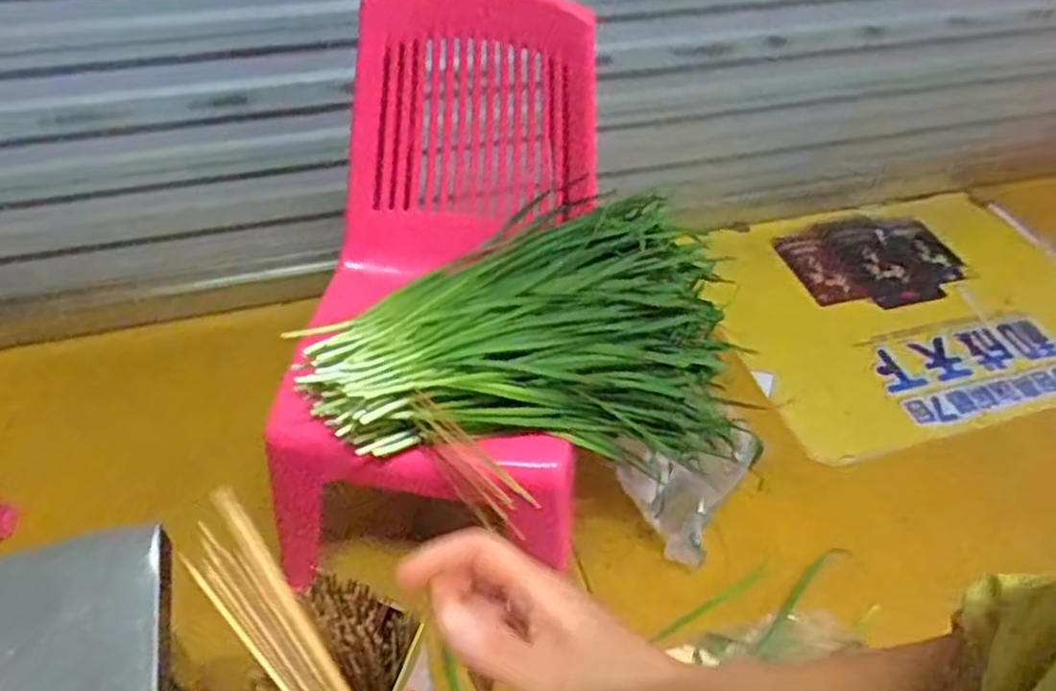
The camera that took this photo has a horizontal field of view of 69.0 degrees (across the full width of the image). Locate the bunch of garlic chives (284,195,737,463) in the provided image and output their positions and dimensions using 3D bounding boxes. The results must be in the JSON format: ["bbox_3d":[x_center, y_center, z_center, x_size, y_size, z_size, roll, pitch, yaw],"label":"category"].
[{"bbox_3d":[0.008,-0.008,0.855,0.471,0.194,0.236,-4,46,-9],"label":"bunch of garlic chives"}]

